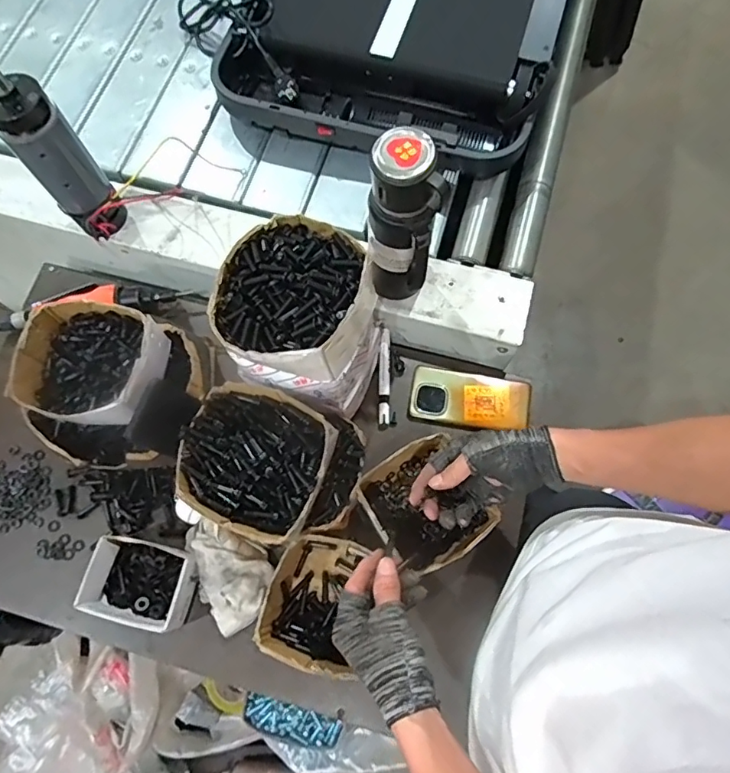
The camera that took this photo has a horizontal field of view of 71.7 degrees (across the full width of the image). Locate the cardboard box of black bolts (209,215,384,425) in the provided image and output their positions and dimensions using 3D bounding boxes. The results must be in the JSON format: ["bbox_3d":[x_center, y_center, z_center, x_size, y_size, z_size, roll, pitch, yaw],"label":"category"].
[{"bbox_3d":[-0.068,-0.071,0.589,0.151,0.194,0.164,22,74,8],"label":"cardboard box of black bolts"}]

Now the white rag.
[{"bbox_3d":[-0.175,0.229,0.633,0.093,0.037,0.133,-43,76,-11],"label":"white rag"}]

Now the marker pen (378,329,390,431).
[{"bbox_3d":[0.028,-0.012,0.722,0.017,0.015,0.145,0,72,2],"label":"marker pen"}]

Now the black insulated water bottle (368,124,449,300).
[{"bbox_3d":[0.042,-0.180,0.590,0.074,0.235,0.071,-4,72,0],"label":"black insulated water bottle"}]

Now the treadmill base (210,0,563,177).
[{"bbox_3d":[0.116,-0.733,0.837,0.483,0.081,0.822,18,73,7],"label":"treadmill base"}]

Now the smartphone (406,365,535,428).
[{"bbox_3d":[0.148,0.018,0.710,0.163,0.014,0.079,9,73,5],"label":"smartphone"}]

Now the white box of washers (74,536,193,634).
[{"bbox_3d":[-0.280,0.241,0.630,0.134,0.061,0.095,12,73,5],"label":"white box of washers"}]

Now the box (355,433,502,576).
[{"bbox_3d":[0.073,0.152,0.641,0.126,0.070,0.143,-34,74,-9],"label":"box"}]

